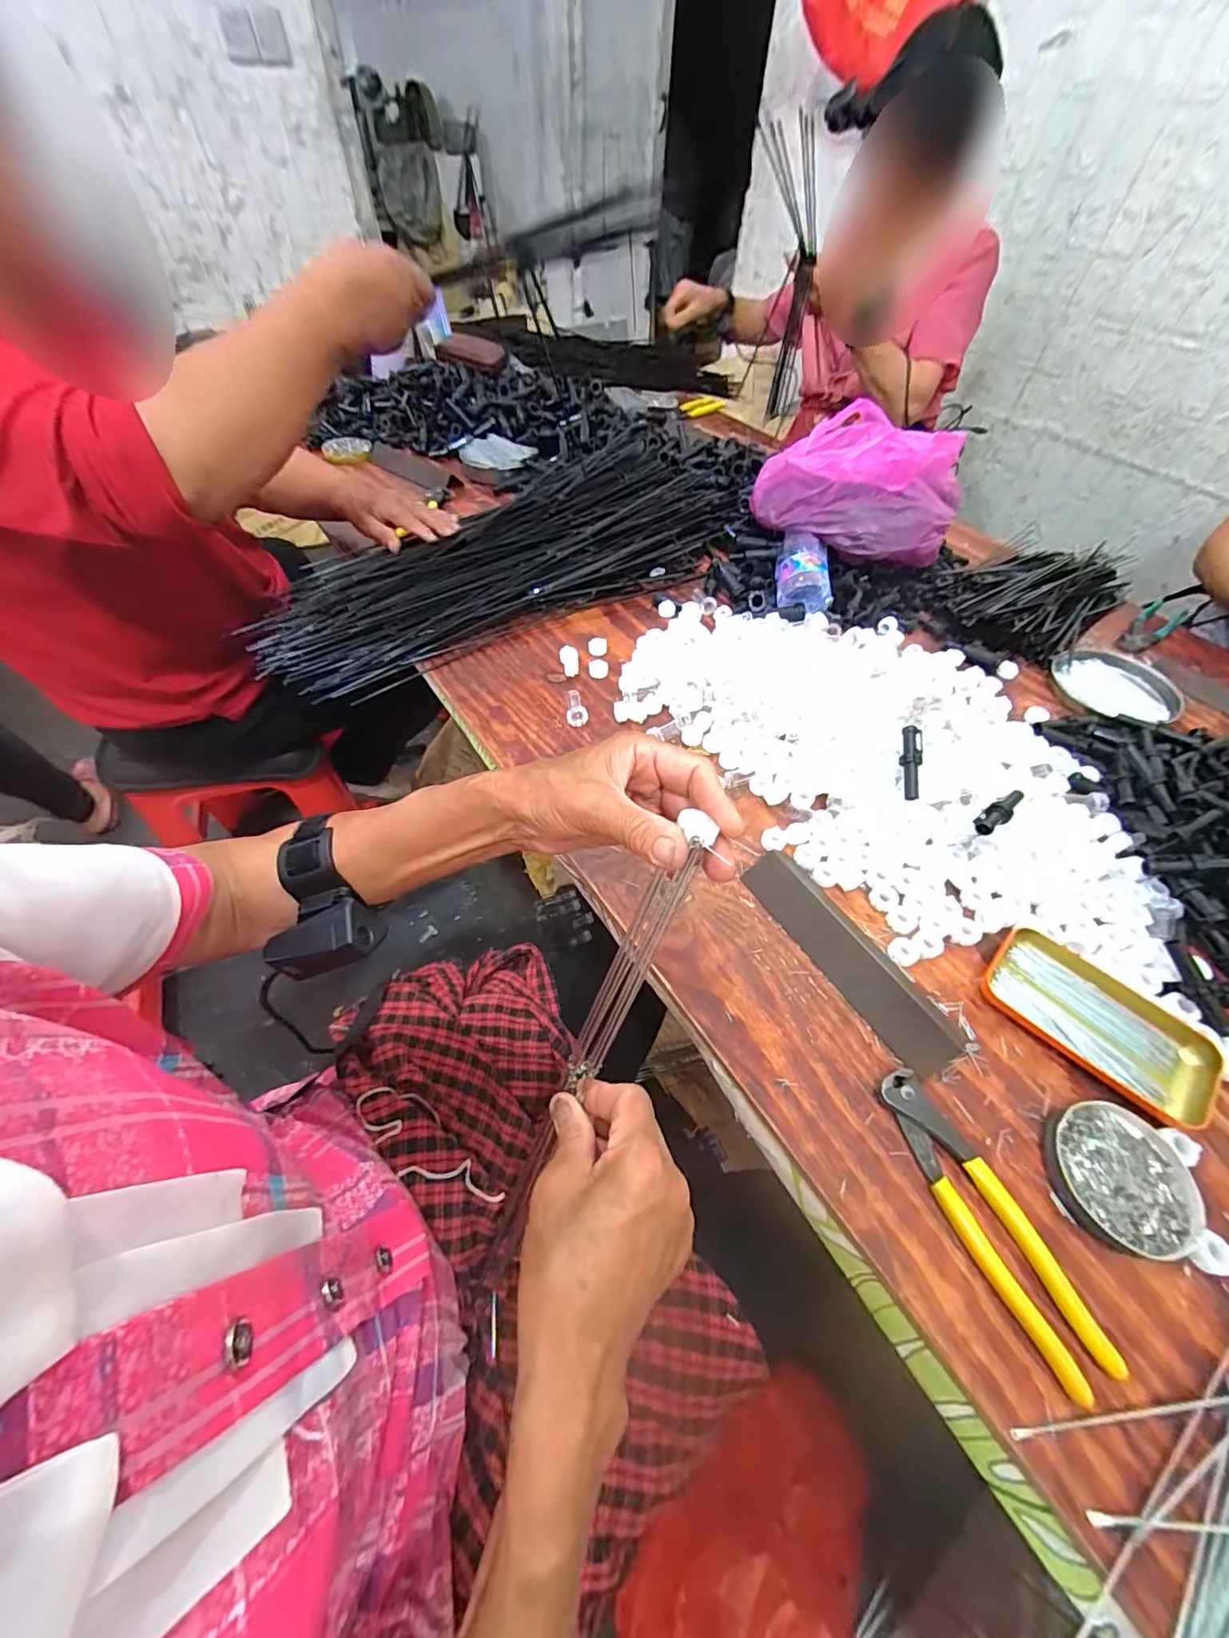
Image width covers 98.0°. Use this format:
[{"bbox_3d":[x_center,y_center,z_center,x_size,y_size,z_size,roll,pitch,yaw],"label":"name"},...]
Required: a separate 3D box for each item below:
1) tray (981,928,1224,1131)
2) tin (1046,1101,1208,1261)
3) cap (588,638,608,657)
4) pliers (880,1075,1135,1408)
[{"bbox_3d":[0.361,0.149,0.398,0.145,0.014,0.076,38,61,23],"label":"tray"},{"bbox_3d":[0.328,0.230,0.344,0.079,0.012,0.079,1,54,-2],"label":"tin"},{"bbox_3d":[-0.020,-0.209,0.645,0.023,0.010,0.023,1,54,-2],"label":"cap"},{"bbox_3d":[0.229,0.243,0.329,0.039,0.012,0.161,-20,57,-17],"label":"pliers"}]

